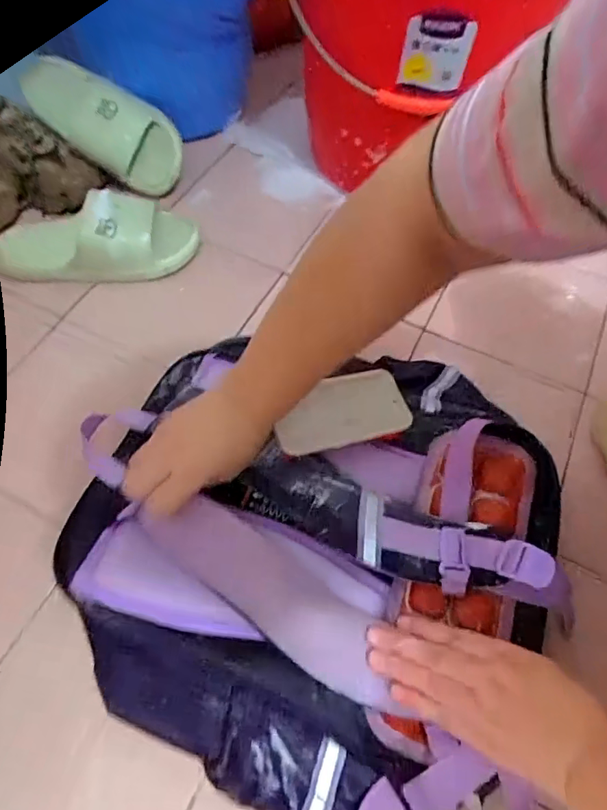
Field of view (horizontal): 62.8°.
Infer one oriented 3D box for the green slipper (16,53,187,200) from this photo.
[{"bbox_3d":[-0.283,-0.394,0.690,0.242,0.094,0.098,33,64,3],"label":"green slipper"}]

